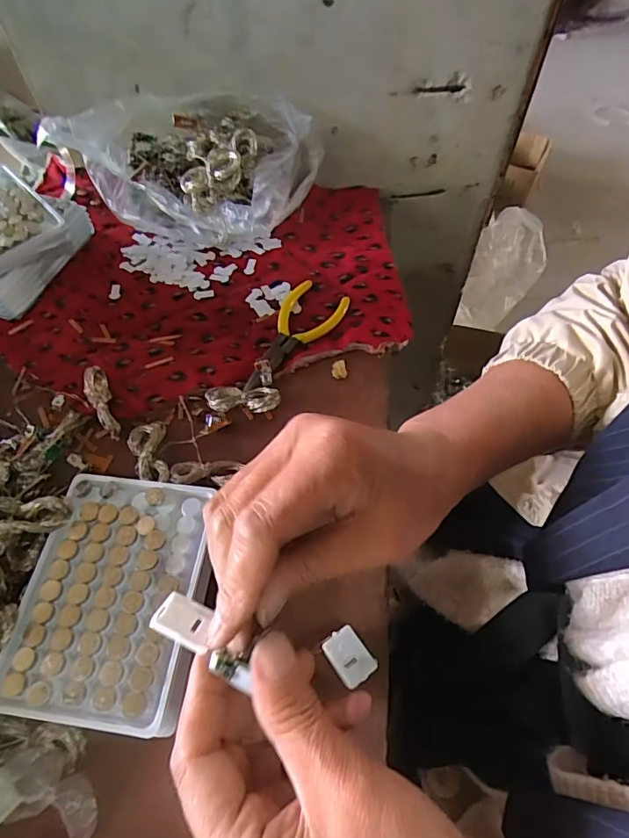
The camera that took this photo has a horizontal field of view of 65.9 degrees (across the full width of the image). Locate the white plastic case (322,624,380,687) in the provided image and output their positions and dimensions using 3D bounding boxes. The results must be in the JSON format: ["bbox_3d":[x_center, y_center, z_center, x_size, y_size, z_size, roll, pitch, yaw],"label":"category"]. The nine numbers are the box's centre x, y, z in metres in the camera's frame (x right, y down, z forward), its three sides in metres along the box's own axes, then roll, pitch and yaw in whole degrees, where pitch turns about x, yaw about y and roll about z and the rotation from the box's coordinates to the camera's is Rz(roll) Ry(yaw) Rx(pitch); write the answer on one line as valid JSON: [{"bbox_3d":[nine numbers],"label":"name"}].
[{"bbox_3d":[0.019,0.133,0.271,0.020,0.011,0.028,-34,63,-17],"label":"white plastic case"}]

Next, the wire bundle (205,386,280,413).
[{"bbox_3d":[-0.053,-0.016,0.355,0.054,0.011,0.023,7,59,6],"label":"wire bundle"}]

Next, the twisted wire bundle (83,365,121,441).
[{"bbox_3d":[-0.154,-0.011,0.352,0.015,0.013,0.056,-21,76,-14],"label":"twisted wire bundle"}]

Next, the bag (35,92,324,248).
[{"bbox_3d":[-0.107,-0.224,0.442,0.215,0.093,0.101,3,60,2],"label":"bag"}]

